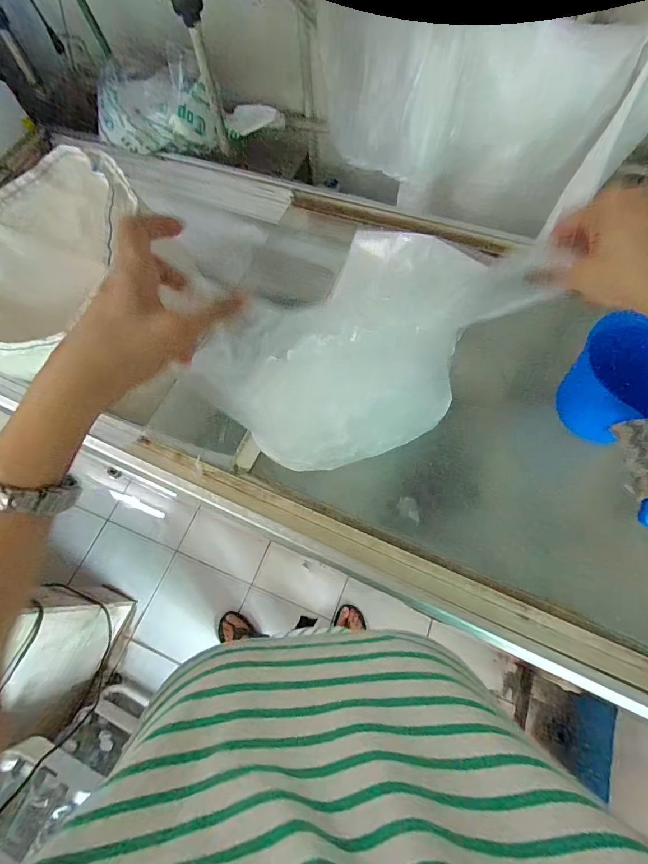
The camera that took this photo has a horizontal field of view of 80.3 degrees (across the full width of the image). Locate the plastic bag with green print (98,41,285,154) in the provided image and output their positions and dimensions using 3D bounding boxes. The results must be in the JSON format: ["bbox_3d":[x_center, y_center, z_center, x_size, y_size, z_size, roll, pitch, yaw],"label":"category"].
[{"bbox_3d":[-0.292,-0.719,0.853,0.408,0.164,0.140,-9,68,-15],"label":"plastic bag with green print"}]

